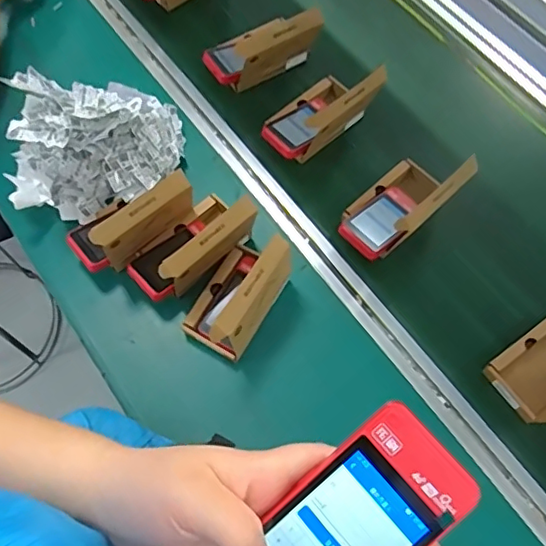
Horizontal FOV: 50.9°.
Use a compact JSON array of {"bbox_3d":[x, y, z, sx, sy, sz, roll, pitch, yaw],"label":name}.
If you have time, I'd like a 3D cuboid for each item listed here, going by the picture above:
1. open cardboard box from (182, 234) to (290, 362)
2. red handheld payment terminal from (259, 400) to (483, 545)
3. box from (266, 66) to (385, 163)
[{"bbox_3d":[-0.044,0.021,0.689,0.093,0.116,0.139,32,73,14],"label":"open cardboard box"},{"bbox_3d":[0.039,0.126,0.291,0.119,0.019,0.061,-43,78,3],"label":"red handheld payment terminal"},{"bbox_3d":[0.069,-0.236,0.814,0.154,0.111,0.104,-40,71,-12],"label":"box"}]

